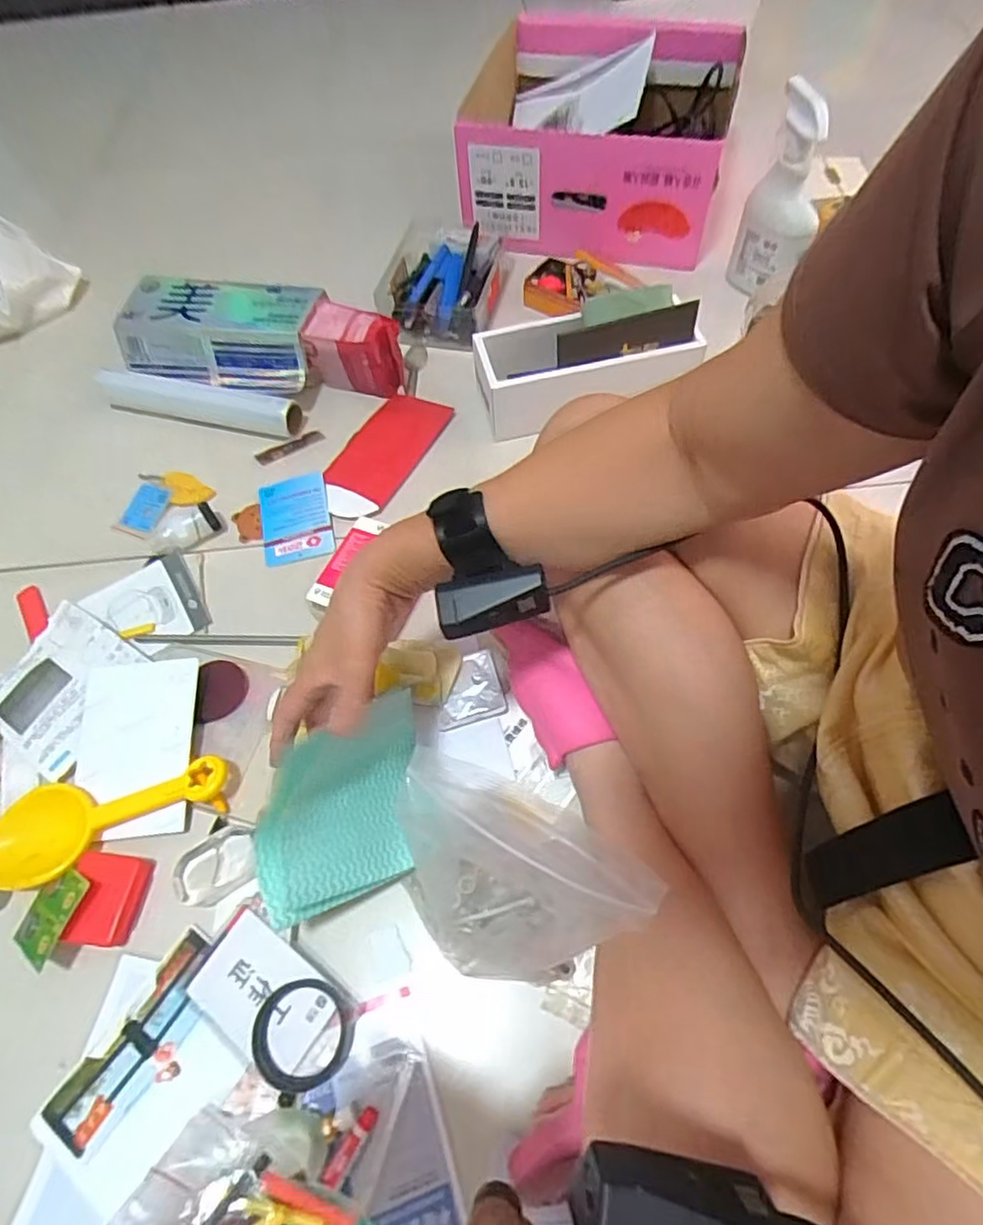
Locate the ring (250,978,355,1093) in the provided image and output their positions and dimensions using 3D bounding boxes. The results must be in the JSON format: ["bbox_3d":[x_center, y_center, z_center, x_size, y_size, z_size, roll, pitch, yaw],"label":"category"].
[{"bbox_3d":[-0.132,0.294,0.436,0.067,0.009,0.065,-1,60,3],"label":"ring"}]

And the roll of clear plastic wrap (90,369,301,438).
[{"bbox_3d":[-0.344,-0.245,0.731,0.256,0.037,0.048,10,62,9],"label":"roll of clear plastic wrap"}]

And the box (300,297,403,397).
[{"bbox_3d":[-0.158,-0.308,0.733,0.106,0.087,0.066,15,63,12],"label":"box"}]

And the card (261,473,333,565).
[{"bbox_3d":[-0.208,-0.101,0.665,0.071,0.007,0.106,-13,66,-1],"label":"card"}]

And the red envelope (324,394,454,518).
[{"bbox_3d":[-0.125,-0.181,0.707,0.086,0.010,0.181,25,65,12],"label":"red envelope"}]

